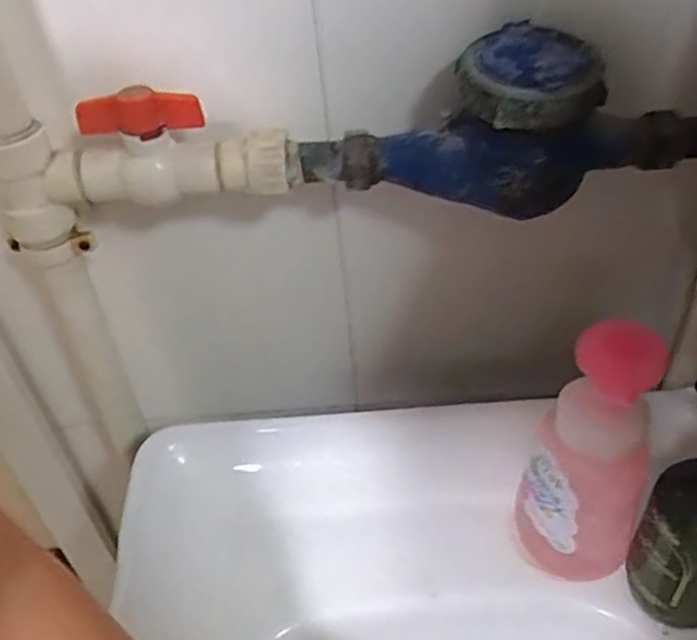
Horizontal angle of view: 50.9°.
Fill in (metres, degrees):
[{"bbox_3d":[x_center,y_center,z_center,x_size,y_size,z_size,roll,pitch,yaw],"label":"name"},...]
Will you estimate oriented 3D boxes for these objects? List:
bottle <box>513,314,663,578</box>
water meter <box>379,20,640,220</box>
[{"bbox_3d":[0.137,0.086,0.432,0.067,0.188,0.054,9,44,15],"label":"bottle"},{"bbox_3d":[0.097,-0.121,0.443,0.145,0.094,0.069,12,45,19],"label":"water meter"}]

